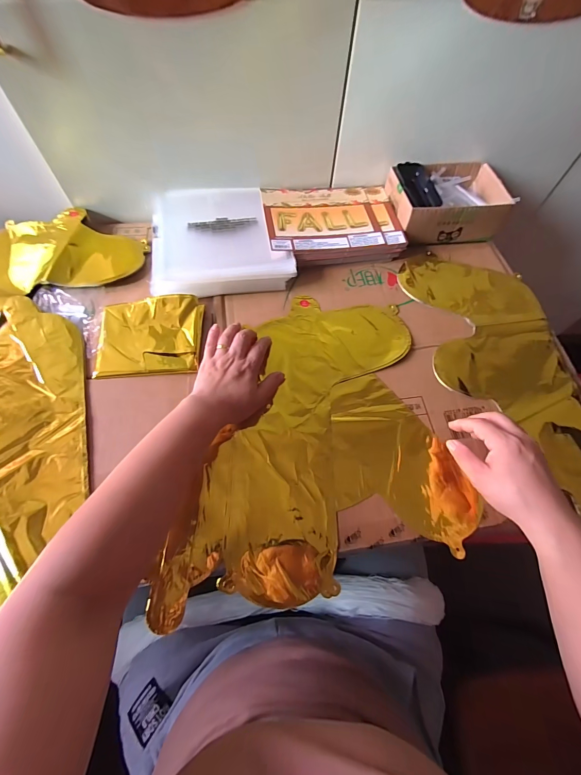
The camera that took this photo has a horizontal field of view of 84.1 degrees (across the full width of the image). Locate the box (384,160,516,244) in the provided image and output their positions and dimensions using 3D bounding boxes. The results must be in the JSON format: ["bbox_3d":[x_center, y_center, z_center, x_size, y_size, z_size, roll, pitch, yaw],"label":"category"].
[{"bbox_3d":[0.280,-0.335,0.581,0.197,0.056,0.156,-7,66,-6],"label":"box"}]

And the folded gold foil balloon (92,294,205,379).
[{"bbox_3d":[-0.199,-0.074,0.456,0.140,0.021,0.119,-2,66,-3],"label":"folded gold foil balloon"}]

